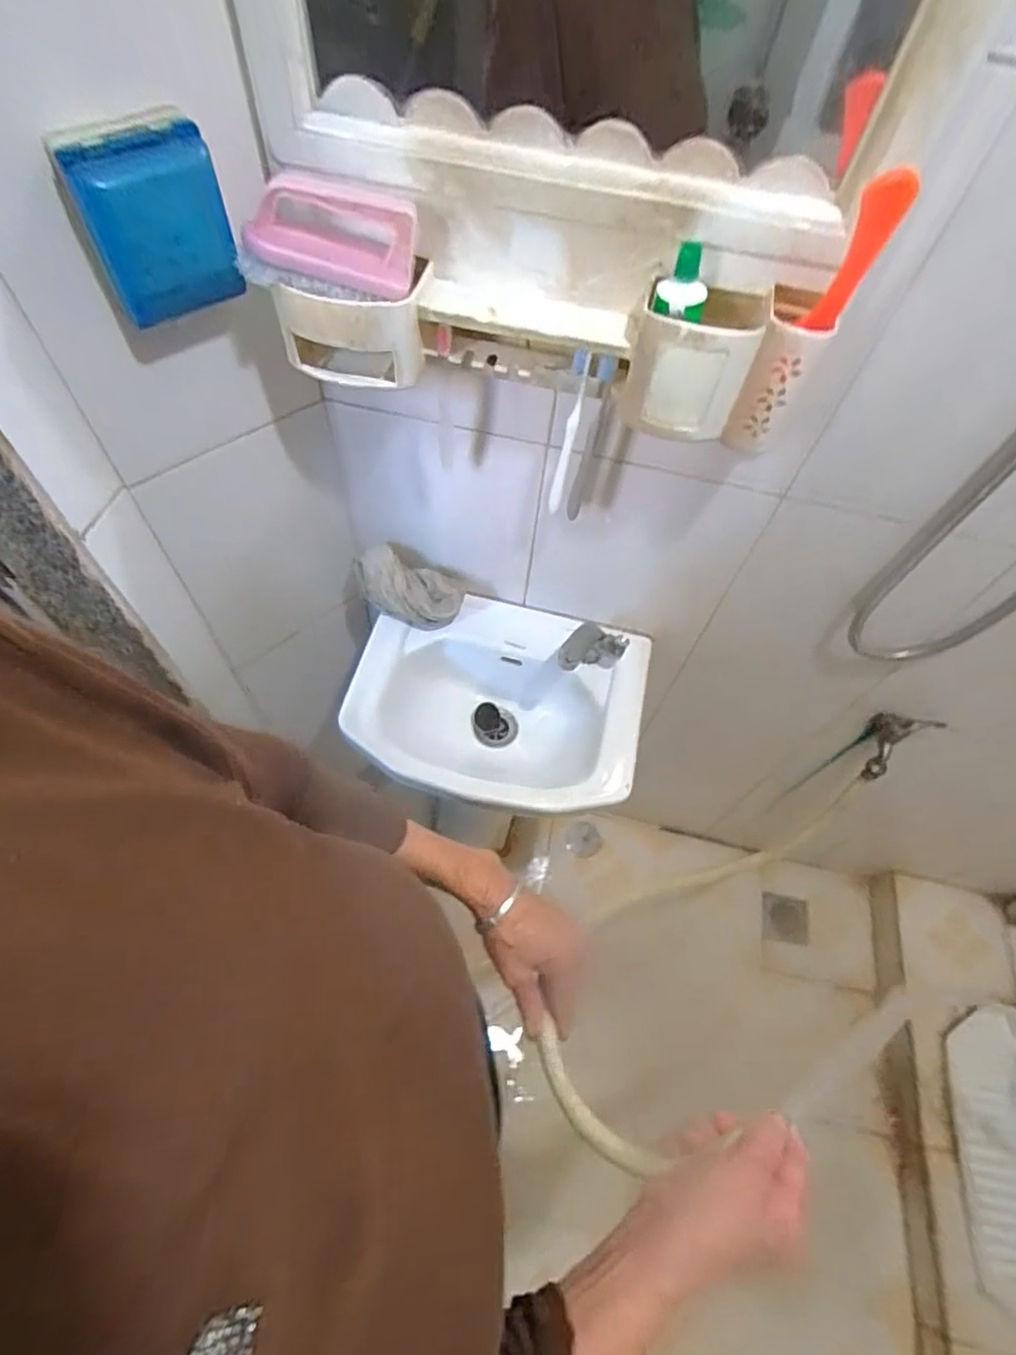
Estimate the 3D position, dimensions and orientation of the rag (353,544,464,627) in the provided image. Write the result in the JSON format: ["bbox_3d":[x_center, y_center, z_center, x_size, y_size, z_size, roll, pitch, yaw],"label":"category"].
[{"bbox_3d":[-0.139,-0.124,0.863,0.153,0.070,0.073,10,59,2],"label":"rag"}]

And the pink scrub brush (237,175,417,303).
[{"bbox_3d":[-0.144,-0.346,0.488,0.137,0.057,0.065,10,59,1],"label":"pink scrub brush"}]

